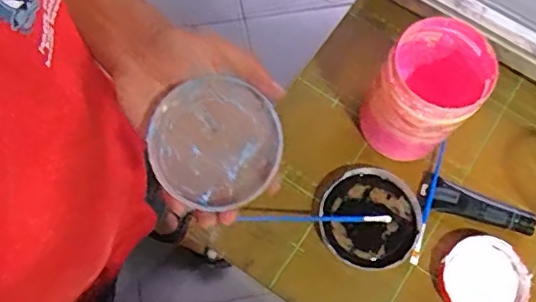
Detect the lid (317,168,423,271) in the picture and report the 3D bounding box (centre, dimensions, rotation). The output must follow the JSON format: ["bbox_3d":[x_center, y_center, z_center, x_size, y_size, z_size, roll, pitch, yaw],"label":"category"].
[{"bbox_3d":[0.100,0.066,0.551,0.094,0.018,0.096,0,71,0],"label":"lid"}]

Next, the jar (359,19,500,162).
[{"bbox_3d":[0.145,-0.051,0.530,0.088,0.126,0.093,40,75,12],"label":"jar"}]

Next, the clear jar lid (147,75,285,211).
[{"bbox_3d":[-0.037,-0.004,0.390,0.089,0.012,0.084,0,89,4],"label":"clear jar lid"}]

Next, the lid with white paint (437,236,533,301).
[{"bbox_3d":[0.207,0.123,0.532,0.085,0.010,0.080,0,71,0],"label":"lid with white paint"}]

